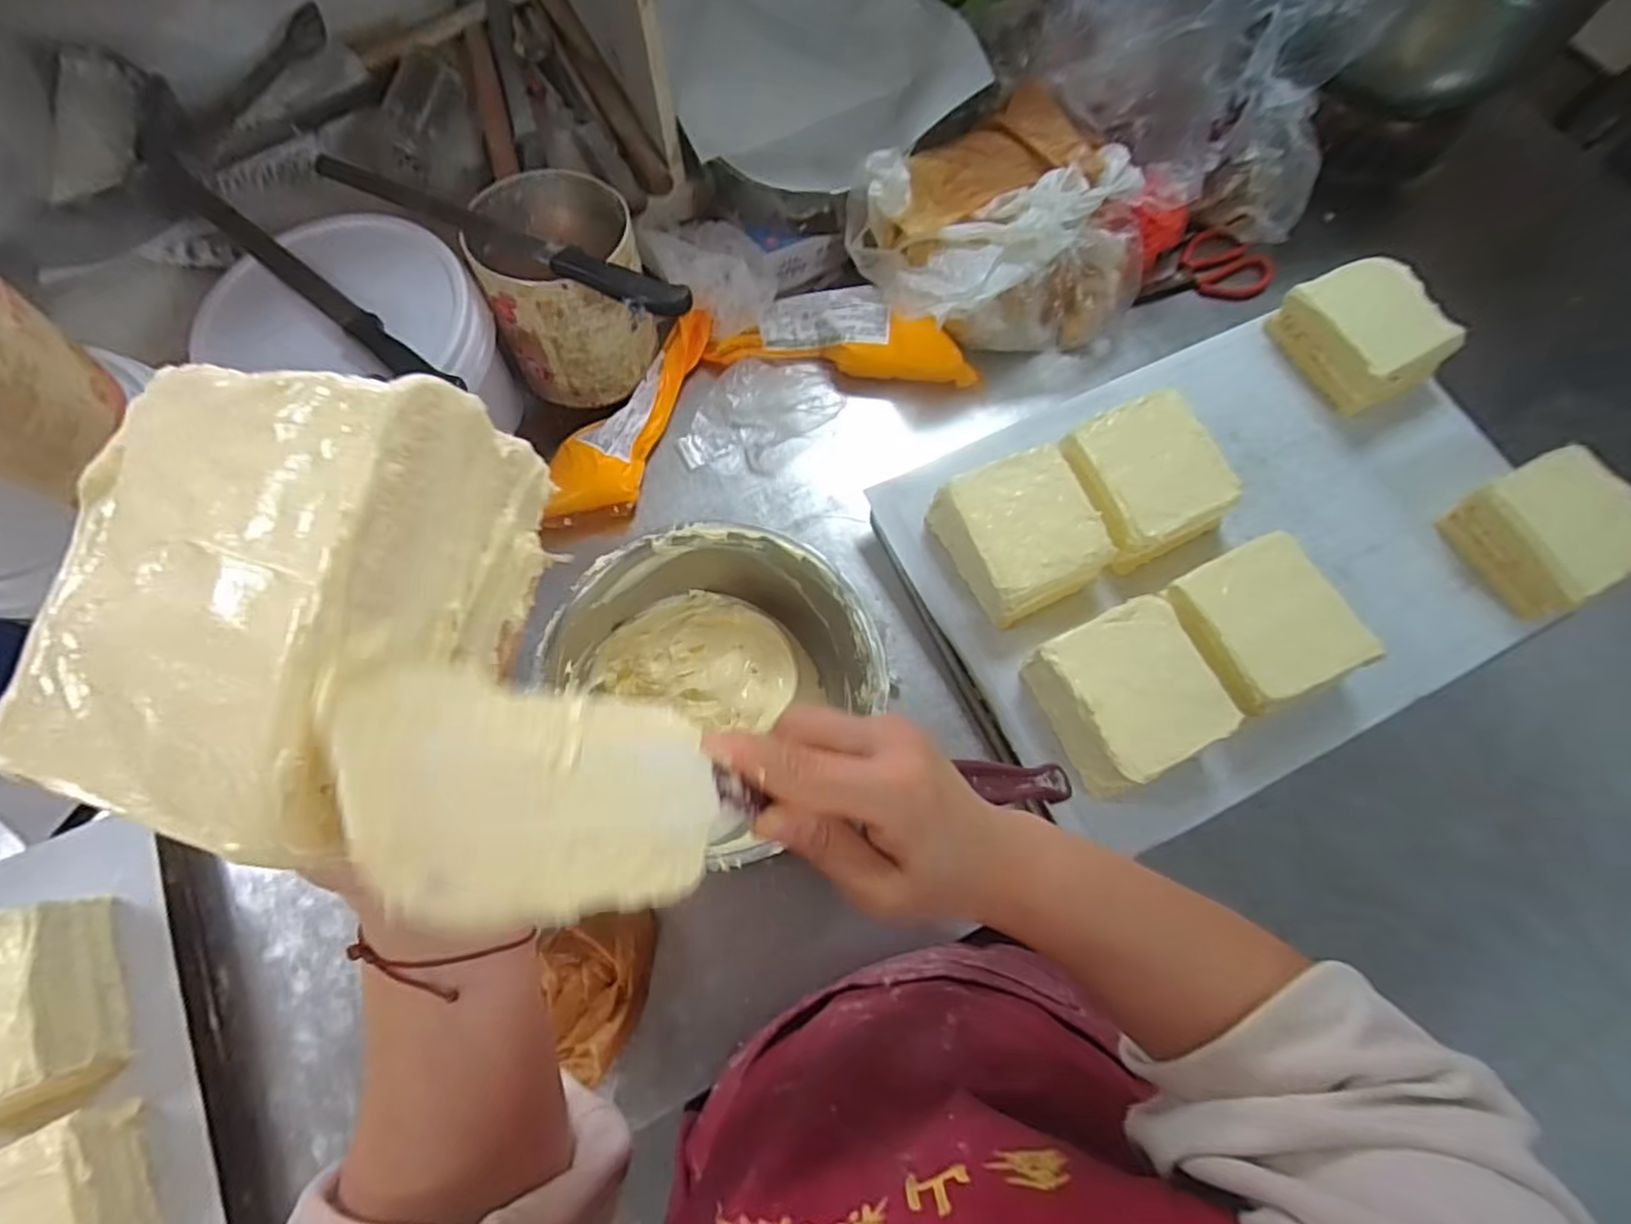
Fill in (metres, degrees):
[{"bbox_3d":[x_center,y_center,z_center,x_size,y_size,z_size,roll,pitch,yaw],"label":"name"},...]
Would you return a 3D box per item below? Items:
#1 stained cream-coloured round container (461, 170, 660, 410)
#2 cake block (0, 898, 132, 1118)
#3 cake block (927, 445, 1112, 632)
[{"bbox_3d":[-0.239,-0.314,0.687,0.145,0.142,0.165,-21,72,-9],"label":"stained cream-coloured round container"},{"bbox_3d":[-0.575,0.286,0.501,0.119,0.062,0.128,-21,72,-9],"label":"cake block"},{"bbox_3d":[0.188,-0.070,0.642,0.120,0.061,0.129,-25,73,-10],"label":"cake block"}]

